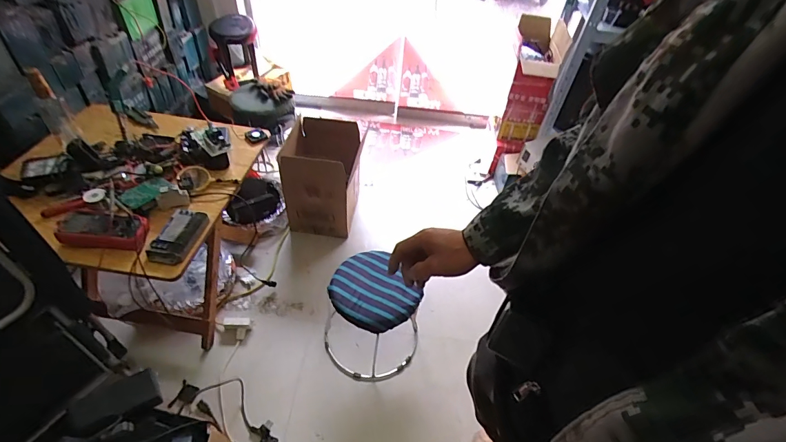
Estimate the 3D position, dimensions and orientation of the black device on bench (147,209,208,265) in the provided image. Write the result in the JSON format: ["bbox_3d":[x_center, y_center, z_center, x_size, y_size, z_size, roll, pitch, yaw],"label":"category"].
[{"bbox_3d":[-0.548,0.032,0.988,0.092,0.050,0.165,8,45,1],"label":"black device on bench"}]

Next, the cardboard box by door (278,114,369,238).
[{"bbox_3d":[-0.320,-0.225,1.785,0.296,0.415,0.441,5,45,-1],"label":"cardboard box by door"}]

